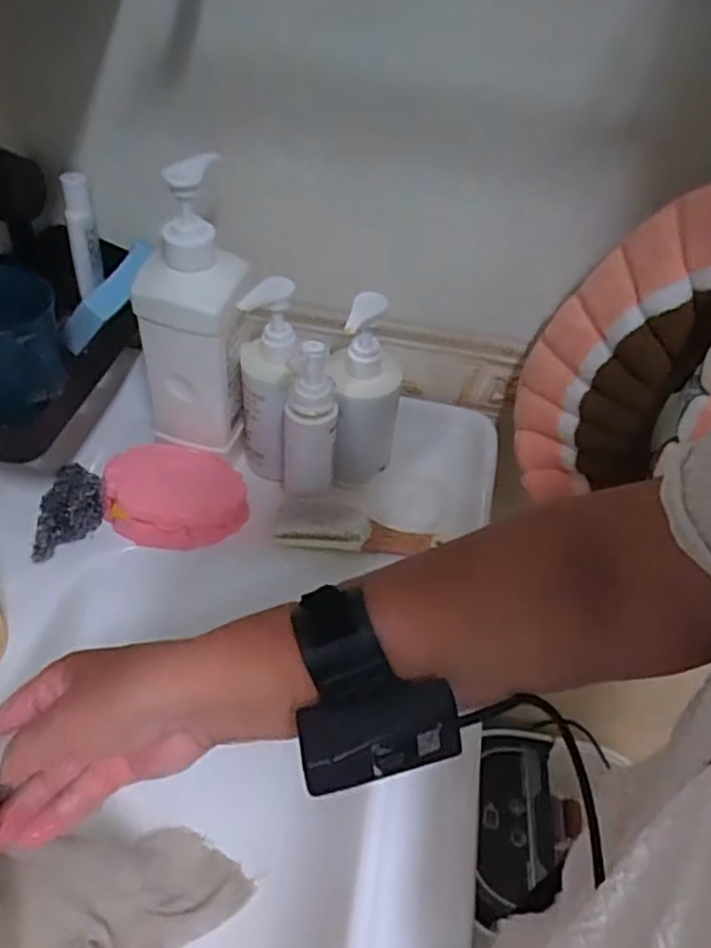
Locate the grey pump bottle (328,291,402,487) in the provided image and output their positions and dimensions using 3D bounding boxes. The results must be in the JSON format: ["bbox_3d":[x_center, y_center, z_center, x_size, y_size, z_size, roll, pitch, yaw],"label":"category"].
[{"bbox_3d":[0.009,-0.072,0.601,0.064,0.178,0.045,7,45,0],"label":"grey pump bottle"}]

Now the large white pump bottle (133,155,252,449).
[{"bbox_3d":[-0.135,-0.127,0.571,0.083,0.247,0.058,10,45,3],"label":"large white pump bottle"}]

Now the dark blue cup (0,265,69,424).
[{"bbox_3d":[-0.259,-0.096,0.499,0.085,0.079,0.073,-10,48,-16],"label":"dark blue cup"}]

